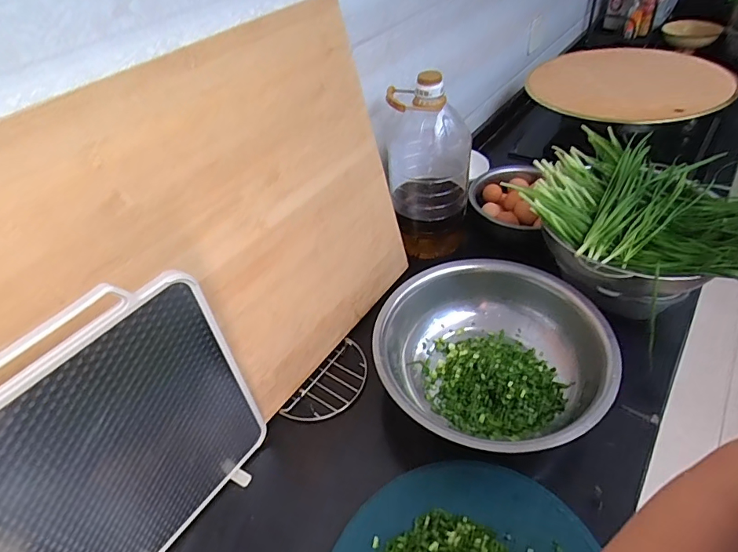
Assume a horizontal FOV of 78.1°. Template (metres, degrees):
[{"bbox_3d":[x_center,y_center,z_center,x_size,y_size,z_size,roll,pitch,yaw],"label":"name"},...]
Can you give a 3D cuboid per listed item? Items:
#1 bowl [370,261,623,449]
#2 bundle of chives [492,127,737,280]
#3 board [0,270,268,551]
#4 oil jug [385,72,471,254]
[{"bbox_3d":[0.184,0.122,0.705,0.334,0.112,0.331,-4,43,4],"label":"bowl"},{"bbox_3d":[0.482,-0.113,0.749,0.399,0.072,0.355,21,49,27],"label":"bundle of chives"},{"bbox_3d":[-0.252,0.192,0.494,0.031,0.384,0.284,18,48,25],"label":"board"},{"bbox_3d":[0.119,-0.209,0.882,0.154,0.330,0.136,-2,43,6],"label":"oil jug"}]

